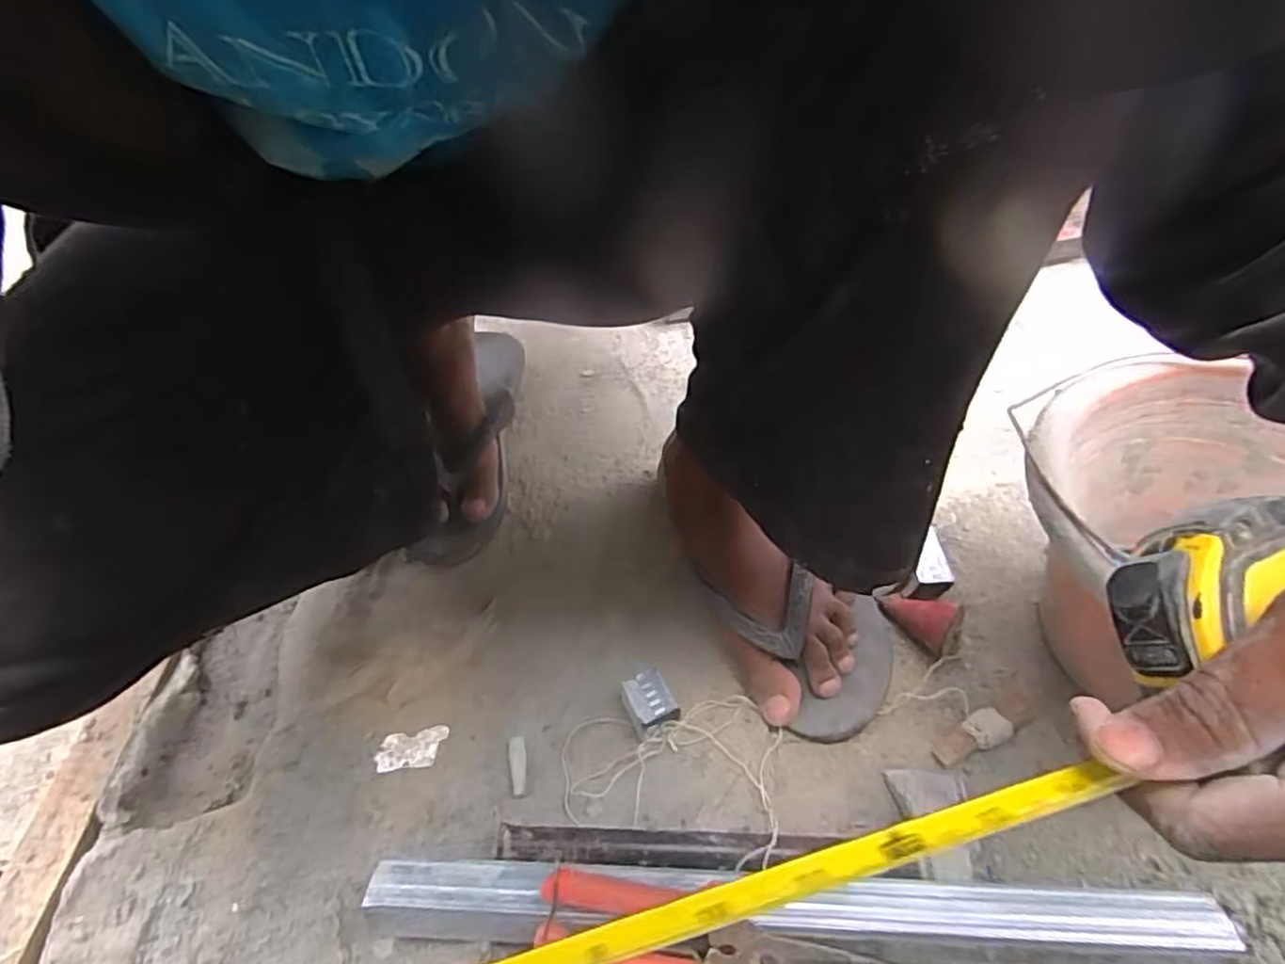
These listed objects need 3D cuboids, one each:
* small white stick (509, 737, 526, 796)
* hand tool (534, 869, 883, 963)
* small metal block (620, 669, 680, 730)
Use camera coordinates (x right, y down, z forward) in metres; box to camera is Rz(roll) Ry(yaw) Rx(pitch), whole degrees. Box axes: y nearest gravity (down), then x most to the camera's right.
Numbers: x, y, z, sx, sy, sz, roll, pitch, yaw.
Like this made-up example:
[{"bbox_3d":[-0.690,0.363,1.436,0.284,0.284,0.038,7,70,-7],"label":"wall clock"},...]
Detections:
[{"bbox_3d":[-0.080,0.183,0.441,0.011,0.008,0.036,-6,51,-4],"label":"small white stick"},{"bbox_3d":[0.031,0.231,0.344,0.167,0.031,0.051,2,51,2],"label":"hand tool"},{"bbox_3d":[0.004,0.146,0.456,0.028,0.027,0.036,-19,53,-14],"label":"small metal block"}]

